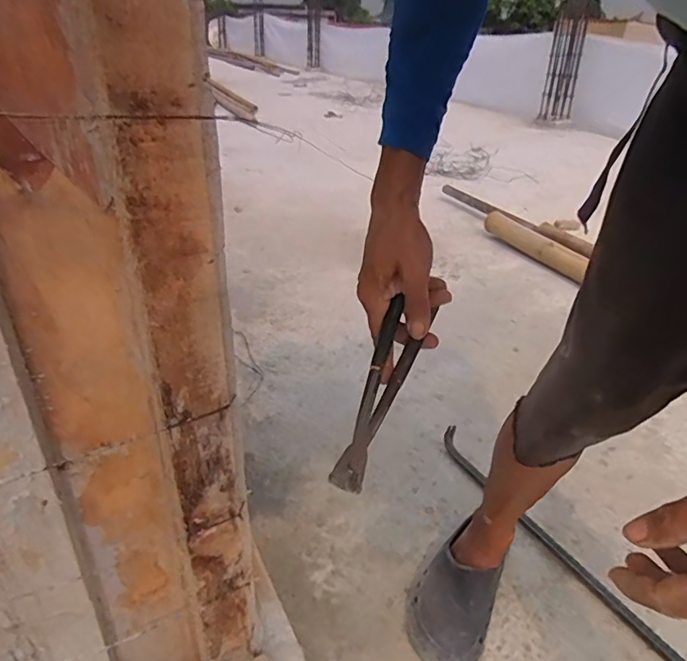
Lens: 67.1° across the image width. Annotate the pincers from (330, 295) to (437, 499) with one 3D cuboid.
[{"bbox_3d":[0.032,0.062,0.470,0.023,0.056,0.166,15,72,22],"label":"pincers"}]

